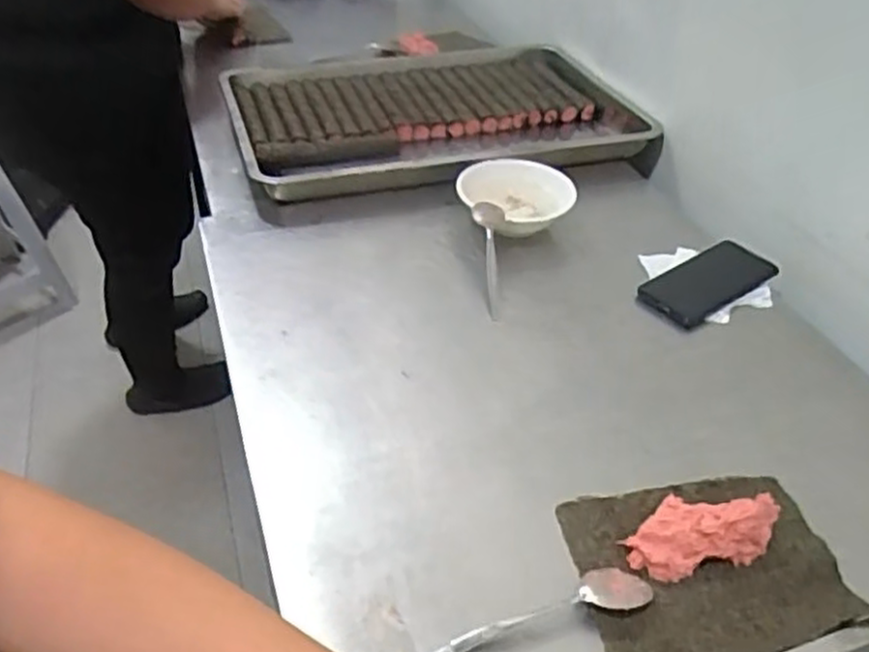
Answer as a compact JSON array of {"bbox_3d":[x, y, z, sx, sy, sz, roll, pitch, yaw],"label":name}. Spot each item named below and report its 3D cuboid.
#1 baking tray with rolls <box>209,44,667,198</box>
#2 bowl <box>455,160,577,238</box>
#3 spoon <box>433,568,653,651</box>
[{"bbox_3d":[0.003,-0.326,1.148,0.594,0.054,0.432,-8,41,-12],"label":"baking tray with rolls"},{"bbox_3d":[0.099,-0.155,0.942,0.128,0.054,0.128,1,40,-1],"label":"bowl"},{"bbox_3d":[0.075,0.203,0.541,0.173,0.018,0.038,-9,41,-13],"label":"spoon"}]

